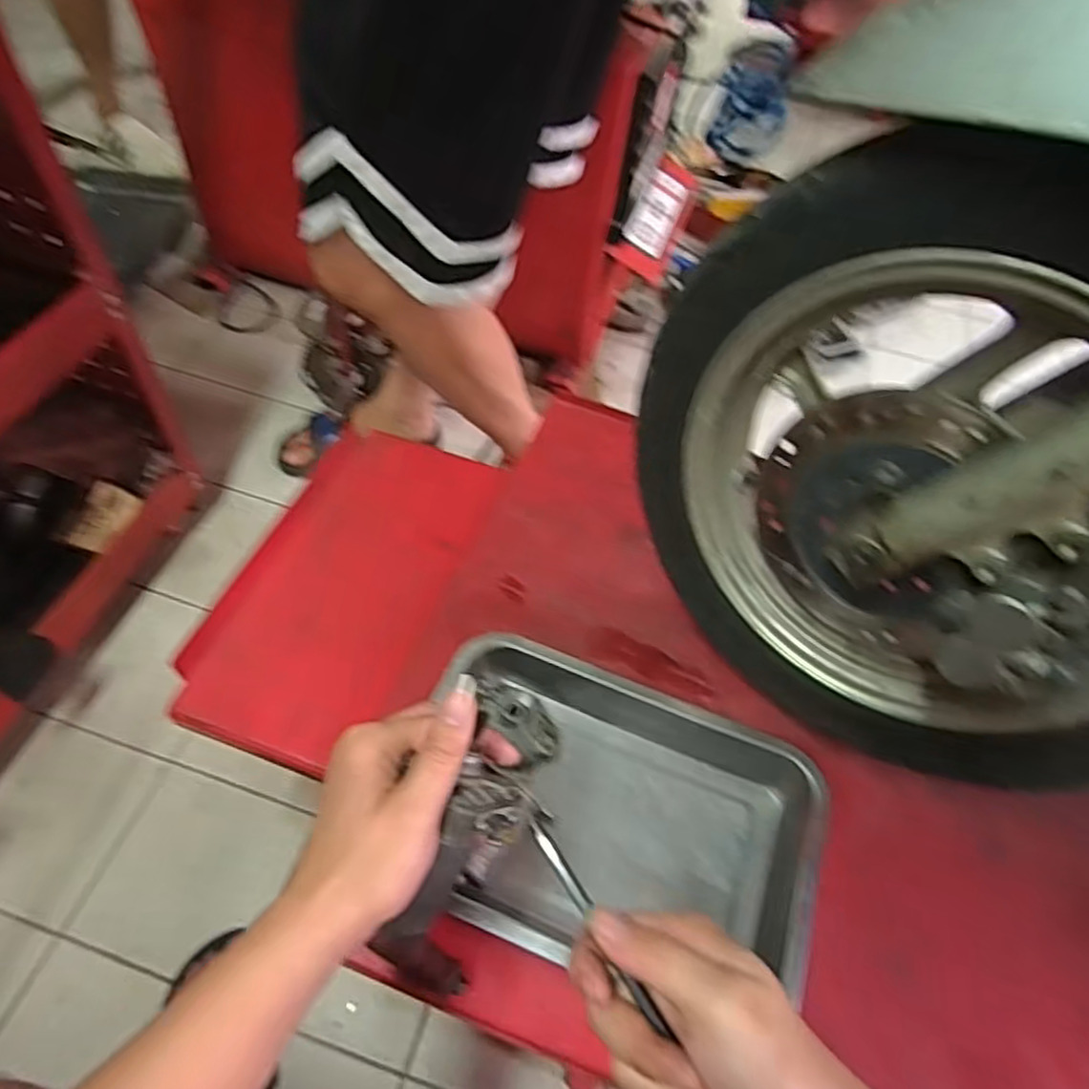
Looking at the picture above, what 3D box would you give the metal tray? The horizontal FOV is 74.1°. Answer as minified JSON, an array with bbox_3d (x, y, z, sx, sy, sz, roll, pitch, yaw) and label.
[{"bbox_3d":[0.047,0.211,0.557,0.310,0.061,0.223,16,54,8],"label":"metal tray"}]

